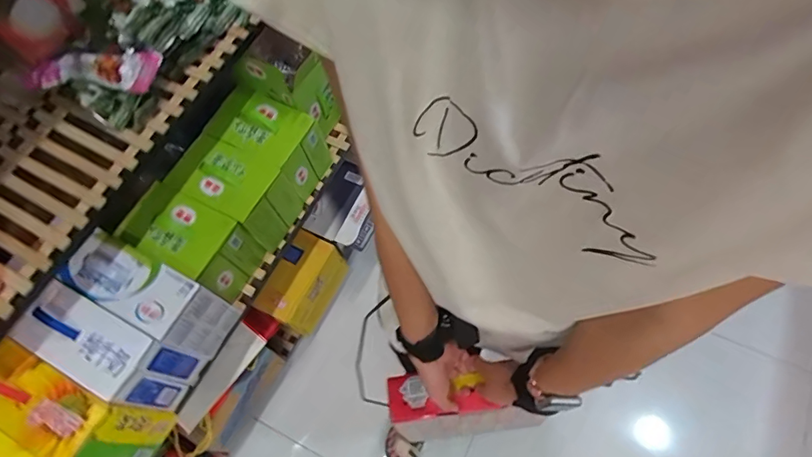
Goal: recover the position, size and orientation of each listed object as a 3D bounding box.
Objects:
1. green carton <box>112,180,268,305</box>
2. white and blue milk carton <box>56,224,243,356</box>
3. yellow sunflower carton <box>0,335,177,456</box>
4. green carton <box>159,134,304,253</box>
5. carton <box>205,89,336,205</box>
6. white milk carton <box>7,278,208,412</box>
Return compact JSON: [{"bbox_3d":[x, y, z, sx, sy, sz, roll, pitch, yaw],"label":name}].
[{"bbox_3d":[-0.446,0.030,0.969,0.216,0.158,0.135,25,69,14],"label":"green carton"},{"bbox_3d":[-0.493,0.133,0.906,0.239,0.206,0.112,24,69,13],"label":"white and blue milk carton"},{"bbox_3d":[-0.569,0.315,0.792,0.218,0.214,0.111,24,69,13],"label":"yellow sunflower carton"},{"bbox_3d":[-0.375,-0.079,1.021,0.216,0.160,0.138,24,69,13],"label":"green carton"},{"bbox_3d":[-0.310,-0.199,1.066,0.219,0.162,0.144,27,69,14],"label":"carton"},{"bbox_3d":[-0.539,0.224,0.859,0.220,0.208,0.110,25,69,14],"label":"white milk carton"}]

